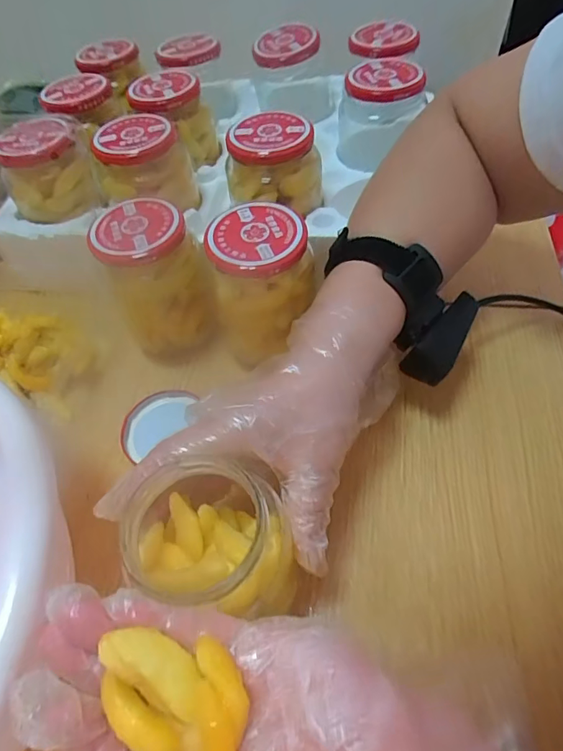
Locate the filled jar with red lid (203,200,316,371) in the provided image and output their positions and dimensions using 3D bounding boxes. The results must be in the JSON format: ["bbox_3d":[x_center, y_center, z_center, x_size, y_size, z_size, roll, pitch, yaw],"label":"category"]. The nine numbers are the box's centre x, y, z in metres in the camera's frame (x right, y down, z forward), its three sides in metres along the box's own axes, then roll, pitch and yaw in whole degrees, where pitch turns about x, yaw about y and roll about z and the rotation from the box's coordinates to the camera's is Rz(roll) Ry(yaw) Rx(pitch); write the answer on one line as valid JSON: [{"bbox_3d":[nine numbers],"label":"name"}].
[{"bbox_3d":[-0.011,-0.065,0.351,0.073,0.098,0.081,-9,54,1],"label":"filled jar with red lid"}]

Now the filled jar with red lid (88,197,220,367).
[{"bbox_3d":[-0.098,-0.070,0.381,0.075,0.122,0.083,-30,58,-15],"label":"filled jar with red lid"}]

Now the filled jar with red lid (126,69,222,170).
[{"bbox_3d":[-0.108,-0.254,0.462,0.072,0.074,0.066,-3,54,4],"label":"filled jar with red lid"}]

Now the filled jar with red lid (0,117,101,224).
[{"bbox_3d":[-0.216,-0.189,0.424,0.078,0.061,0.076,-24,55,-11],"label":"filled jar with red lid"}]

